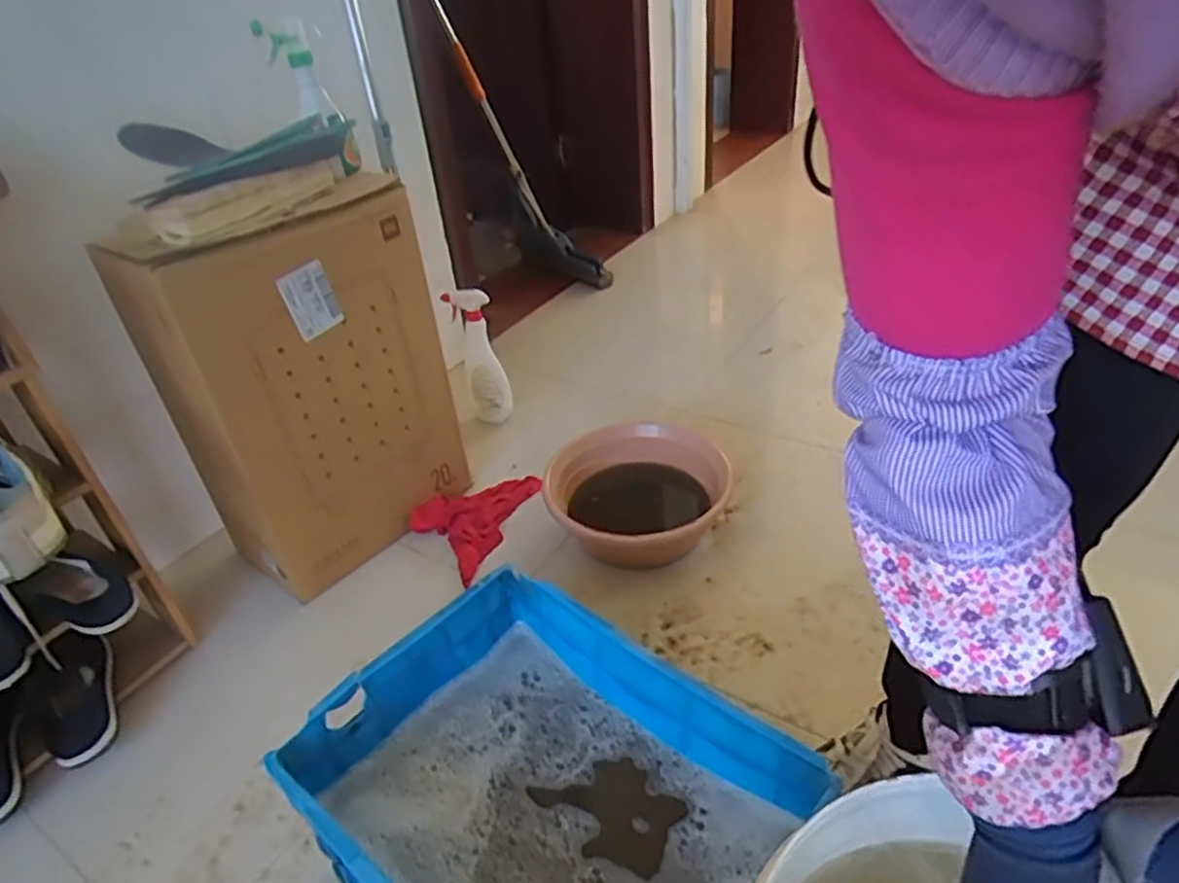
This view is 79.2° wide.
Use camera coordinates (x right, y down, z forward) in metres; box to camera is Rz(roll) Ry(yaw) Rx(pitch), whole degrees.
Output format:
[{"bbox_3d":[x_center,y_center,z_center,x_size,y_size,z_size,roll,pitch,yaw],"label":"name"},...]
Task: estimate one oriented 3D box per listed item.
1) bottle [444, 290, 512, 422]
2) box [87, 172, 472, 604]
[{"bbox_3d":[-0.230,-0.184,1.507,0.088,0.274,0.102,-13,36,-10],"label":"bottle"},{"bbox_3d":[-0.459,-0.105,1.170,0.254,0.554,0.380,18,42,30],"label":"box"}]

